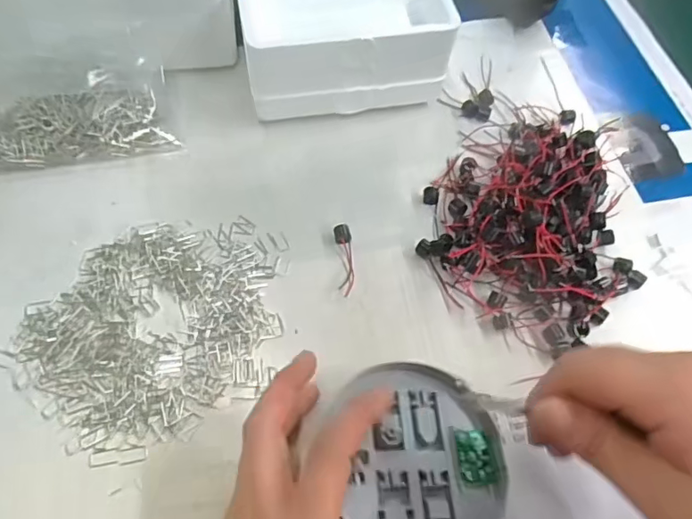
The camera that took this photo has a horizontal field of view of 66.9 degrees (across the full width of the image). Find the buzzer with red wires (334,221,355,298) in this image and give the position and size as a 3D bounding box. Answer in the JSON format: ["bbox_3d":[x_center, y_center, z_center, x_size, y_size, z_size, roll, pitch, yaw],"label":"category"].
[{"bbox_3d":[-0.001,-0.001,0.370,0.012,0.010,0.052,-4,62,-5],"label":"buzzer with red wires"}]

